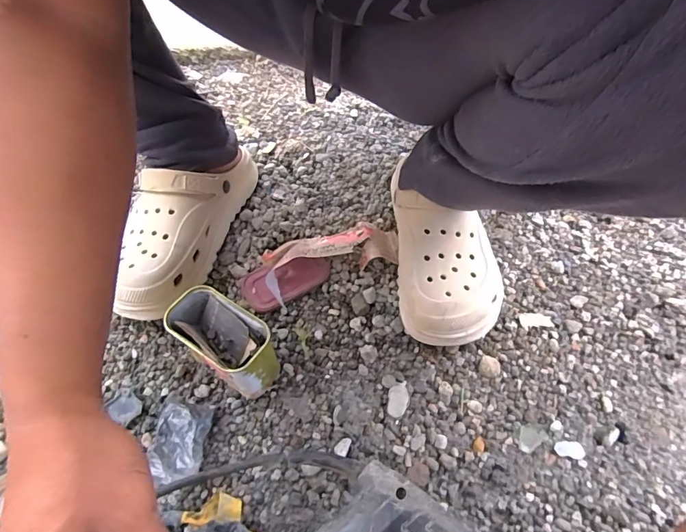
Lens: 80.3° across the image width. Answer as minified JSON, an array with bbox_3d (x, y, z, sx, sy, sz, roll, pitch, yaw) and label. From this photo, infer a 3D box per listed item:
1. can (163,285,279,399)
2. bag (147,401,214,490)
[{"bbox_3d":[-0.115,0.077,0.402,0.100,0.078,0.054,30,60,19],"label":"can"},{"bbox_3d":[-0.153,0.166,0.379,0.049,0.017,0.071,3,54,1],"label":"bag"}]

